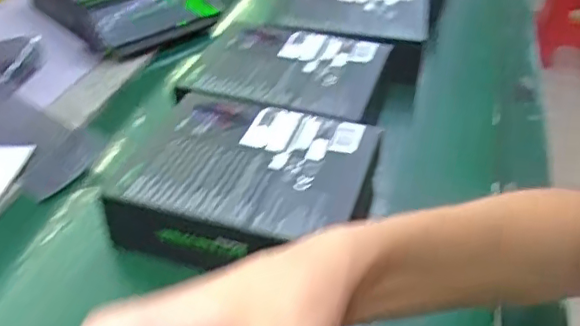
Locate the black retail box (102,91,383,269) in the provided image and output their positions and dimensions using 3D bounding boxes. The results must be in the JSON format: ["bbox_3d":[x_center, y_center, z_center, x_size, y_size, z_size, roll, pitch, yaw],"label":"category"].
[{"bbox_3d":[-0.032,0.019,0.474,0.183,0.057,0.166,12,40,11],"label":"black retail box"}]

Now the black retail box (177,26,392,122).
[{"bbox_3d":[-0.003,-0.079,0.612,0.191,0.072,0.169,12,40,10],"label":"black retail box"}]

